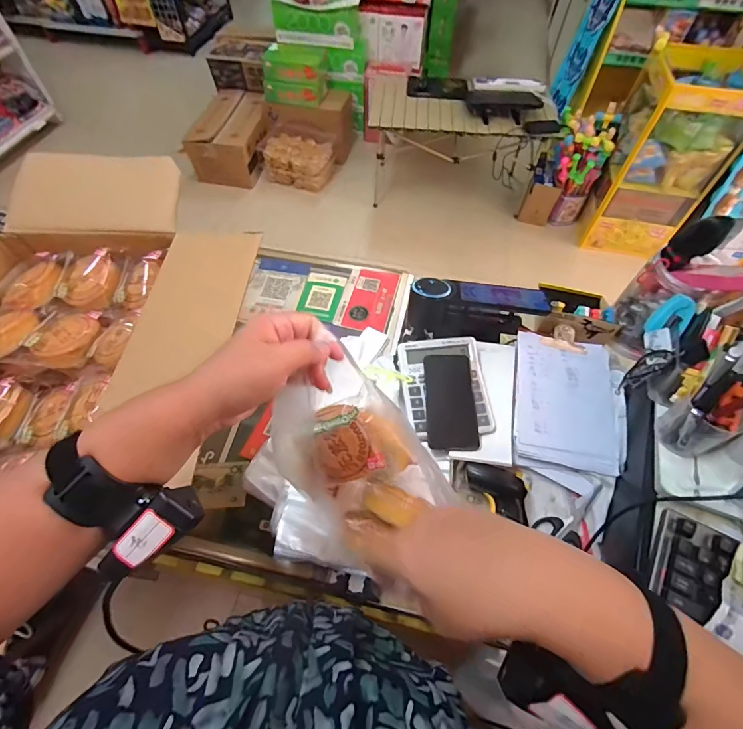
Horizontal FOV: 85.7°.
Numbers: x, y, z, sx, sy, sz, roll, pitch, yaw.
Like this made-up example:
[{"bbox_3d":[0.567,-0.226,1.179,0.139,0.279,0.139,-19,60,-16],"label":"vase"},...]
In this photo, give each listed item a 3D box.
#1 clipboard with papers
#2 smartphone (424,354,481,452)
[{"bbox_3d":[0.316,0.061,0.658,0.163,0.038,0.266,11,59,6],"label":"clipboard with papers"},{"bbox_3d":[0.124,0.057,0.634,0.072,0.006,0.166,-4,57,10],"label":"smartphone"}]

